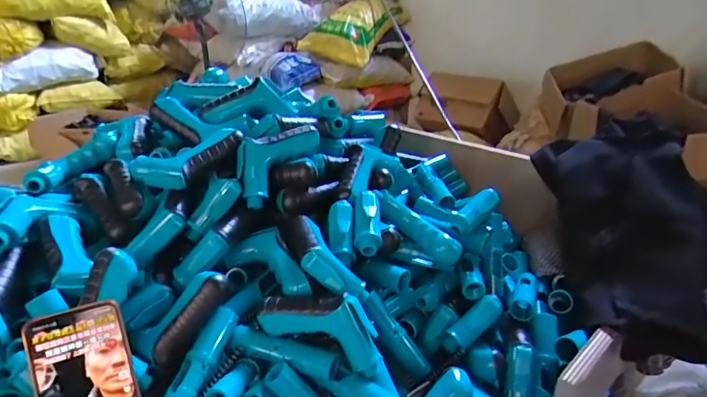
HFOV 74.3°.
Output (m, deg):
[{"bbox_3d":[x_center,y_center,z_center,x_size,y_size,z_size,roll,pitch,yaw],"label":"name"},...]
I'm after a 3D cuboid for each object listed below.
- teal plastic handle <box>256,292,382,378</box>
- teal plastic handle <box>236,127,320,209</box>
[{"bbox_3d":[-0.036,0.143,0.507,0.130,0.078,0.037,7,23,15],"label":"teal plastic handle"},{"bbox_3d":[-0.097,-0.046,0.622,0.133,0.080,0.037,-26,14,-37],"label":"teal plastic handle"}]

